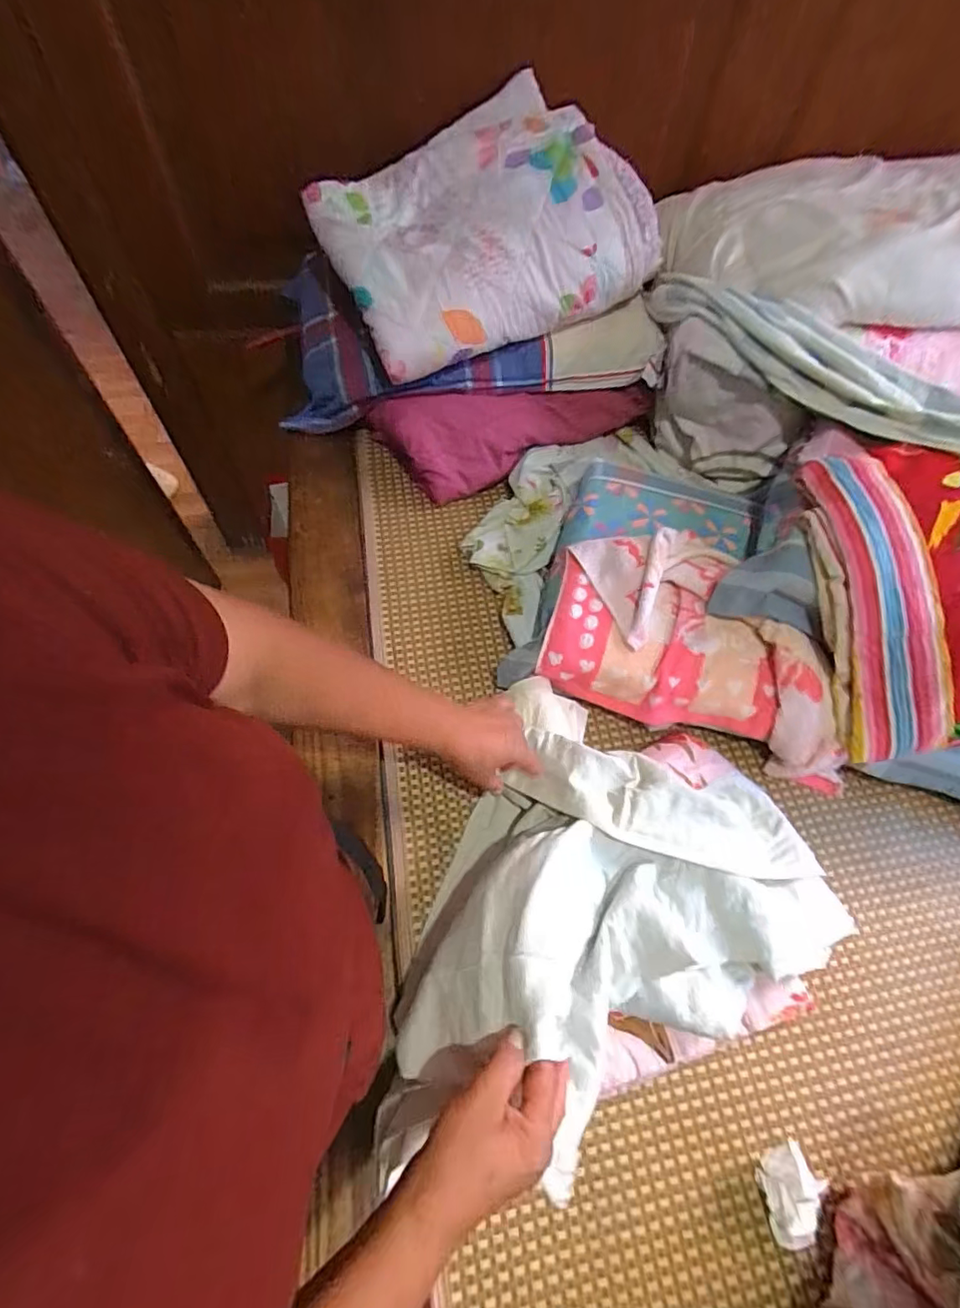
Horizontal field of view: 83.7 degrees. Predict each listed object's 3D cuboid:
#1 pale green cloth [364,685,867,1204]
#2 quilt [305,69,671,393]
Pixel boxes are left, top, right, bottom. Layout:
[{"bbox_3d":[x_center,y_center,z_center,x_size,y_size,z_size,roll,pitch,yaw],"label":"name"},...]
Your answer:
[{"bbox_3d":[0.163,0.259,0.524,0.384,0.192,0.431,21,63,7],"label":"pale green cloth"},{"bbox_3d":[0.000,-0.652,0.829,0.448,0.181,0.346,-26,67,-16],"label":"quilt"}]

